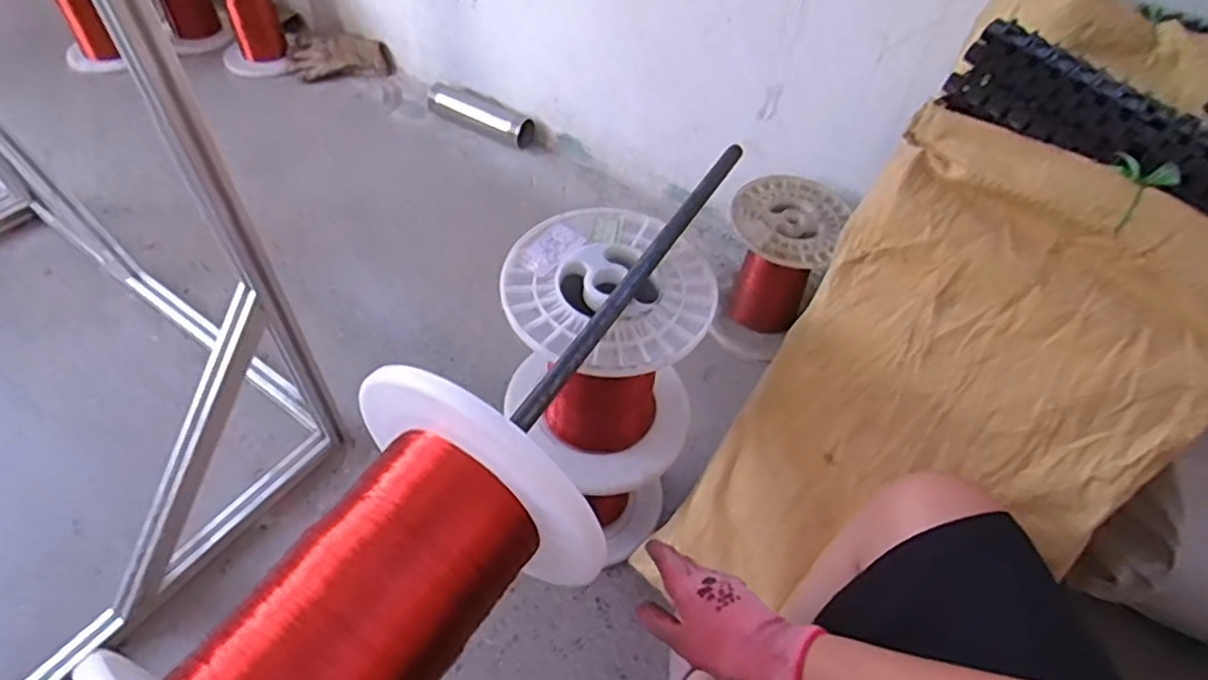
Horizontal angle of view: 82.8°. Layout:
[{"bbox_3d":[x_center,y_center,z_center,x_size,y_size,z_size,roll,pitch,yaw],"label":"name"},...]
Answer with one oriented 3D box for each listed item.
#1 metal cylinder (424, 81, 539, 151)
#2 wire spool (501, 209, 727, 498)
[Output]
[{"bbox_3d":[-0.271,-0.487,1.473,0.271,0.052,0.062,29,55,18],"label":"metal cylinder"},{"bbox_3d":[0.000,0.013,0.726,0.205,0.225,0.187,2,51,-2],"label":"wire spool"}]

